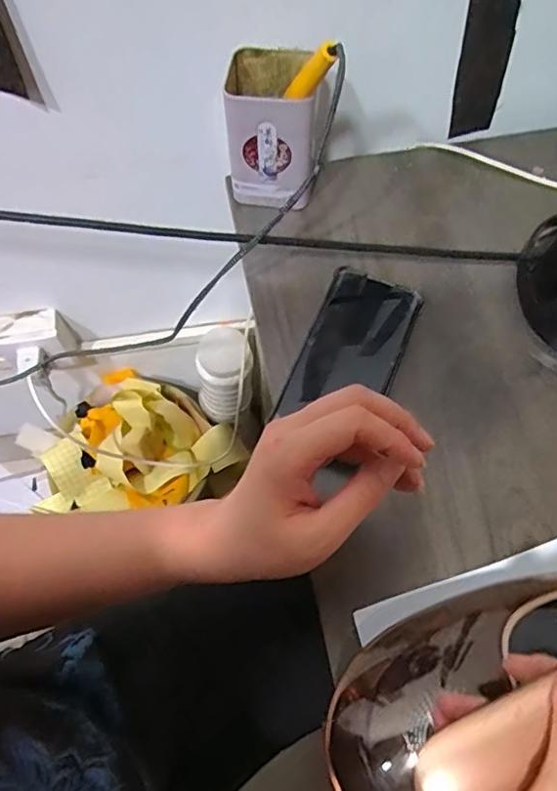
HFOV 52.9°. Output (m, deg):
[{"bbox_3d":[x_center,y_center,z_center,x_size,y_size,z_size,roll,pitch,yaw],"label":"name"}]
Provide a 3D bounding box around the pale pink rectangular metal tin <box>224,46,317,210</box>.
[{"bbox_3d":[-0.006,-0.221,0.483,0.072,0.117,0.071,3,66,2],"label":"pale pink rectangular metal tin"}]

